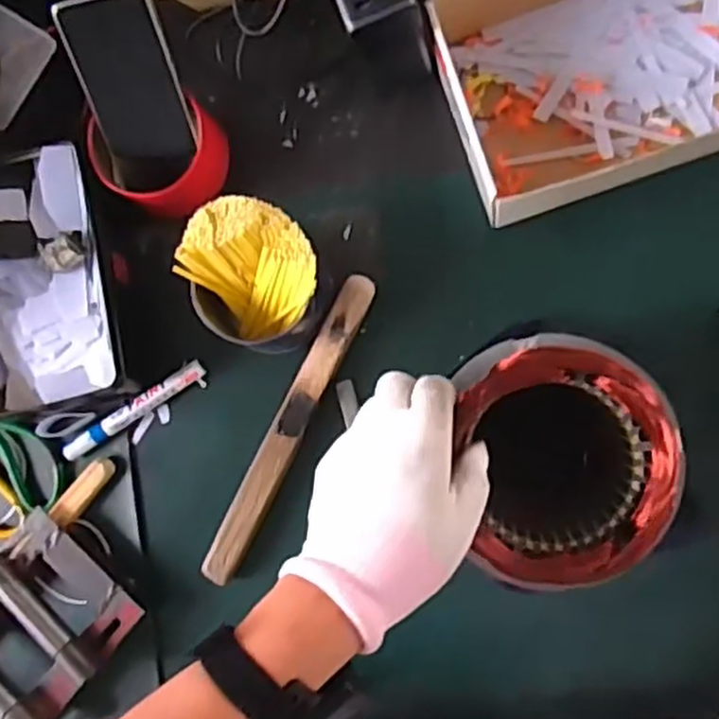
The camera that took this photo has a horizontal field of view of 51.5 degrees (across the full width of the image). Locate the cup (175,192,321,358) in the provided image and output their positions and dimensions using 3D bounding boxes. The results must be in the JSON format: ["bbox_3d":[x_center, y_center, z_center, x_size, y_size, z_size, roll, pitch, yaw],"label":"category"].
[{"bbox_3d":[-0.082,-0.063,0.591,0.104,0.093,0.102,0,87,8],"label":"cup"}]

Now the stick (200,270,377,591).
[{"bbox_3d":[-0.058,0.058,0.624,0.028,0.016,0.276,27,91,8],"label":"stick"}]

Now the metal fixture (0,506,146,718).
[{"bbox_3d":[-0.291,0.242,0.633,0.136,0.043,0.196,41,95,9],"label":"metal fixture"}]

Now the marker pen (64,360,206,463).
[{"bbox_3d":[-0.197,0.044,0.648,0.139,0.011,0.017,-33,83,5],"label":"marker pen"}]

